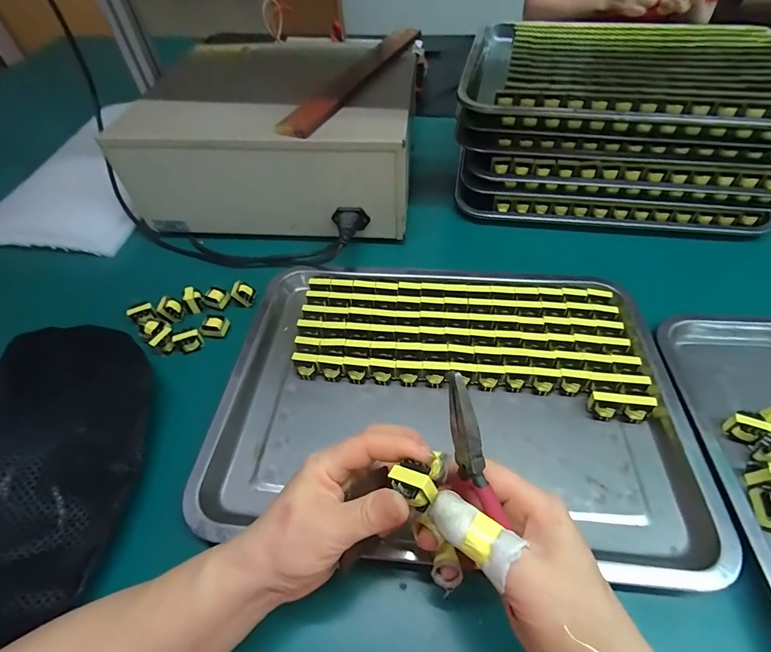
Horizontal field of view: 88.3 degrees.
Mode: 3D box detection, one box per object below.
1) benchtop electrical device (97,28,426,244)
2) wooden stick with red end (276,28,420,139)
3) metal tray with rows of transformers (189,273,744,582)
[{"bbox_3d":[-0.134,-0.261,0.537,0.352,0.140,0.290,6,52,9],"label":"benchtop electrical device"},{"bbox_3d":[-0.029,-0.319,0.497,0.034,0.018,0.324,20,56,18],"label":"wooden stick with red end"},{"bbox_3d":[0.053,0.053,0.360,0.382,0.021,0.279,2,52,6],"label":"metal tray with rows of transformers"}]

